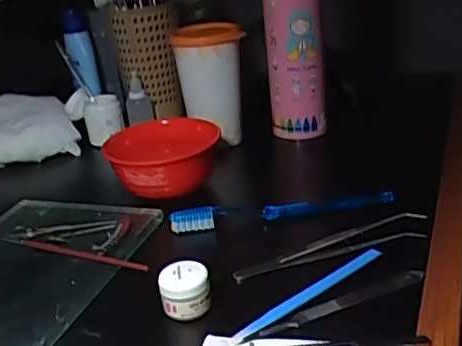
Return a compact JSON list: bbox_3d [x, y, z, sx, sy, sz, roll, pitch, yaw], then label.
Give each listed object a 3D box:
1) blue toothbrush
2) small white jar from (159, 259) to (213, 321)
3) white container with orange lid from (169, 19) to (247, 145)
[{"bbox_3d":[0.043,0.028,0.514,0.188,0.019,0.009,-8,24,-4],"label":"blue toothbrush"},{"bbox_3d":[-0.031,0.076,0.404,0.032,0.026,0.029,-8,24,-5],"label":"small white jar"},{"bbox_3d":[-0.023,-0.101,0.678,0.072,0.117,0.072,-8,24,-6],"label":"white container with orange lid"}]

